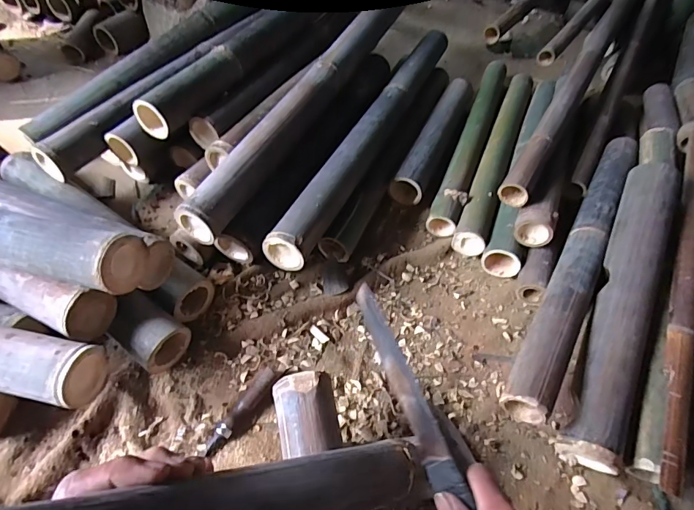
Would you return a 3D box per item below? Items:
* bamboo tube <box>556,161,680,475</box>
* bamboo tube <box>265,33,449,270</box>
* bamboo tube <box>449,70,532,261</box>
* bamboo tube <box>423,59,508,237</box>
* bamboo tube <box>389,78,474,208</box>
[{"bbox_3d":[0.426,0.070,0.635,0.086,0.074,0.493,22,71,12],"label":"bamboo tube"},{"bbox_3d":[0.073,-0.288,0.887,0.072,0.057,0.819,23,54,12],"label":"bamboo tube"},{"bbox_3d":[0.349,-0.243,0.957,0.059,0.058,0.640,21,55,11],"label":"bamboo tube"},{"bbox_3d":[0.304,-0.288,0.995,0.068,0.055,0.637,20,54,10],"label":"bamboo tube"},{"bbox_3d":[0.209,-0.277,0.967,0.076,0.070,0.426,21,55,11],"label":"bamboo tube"}]

